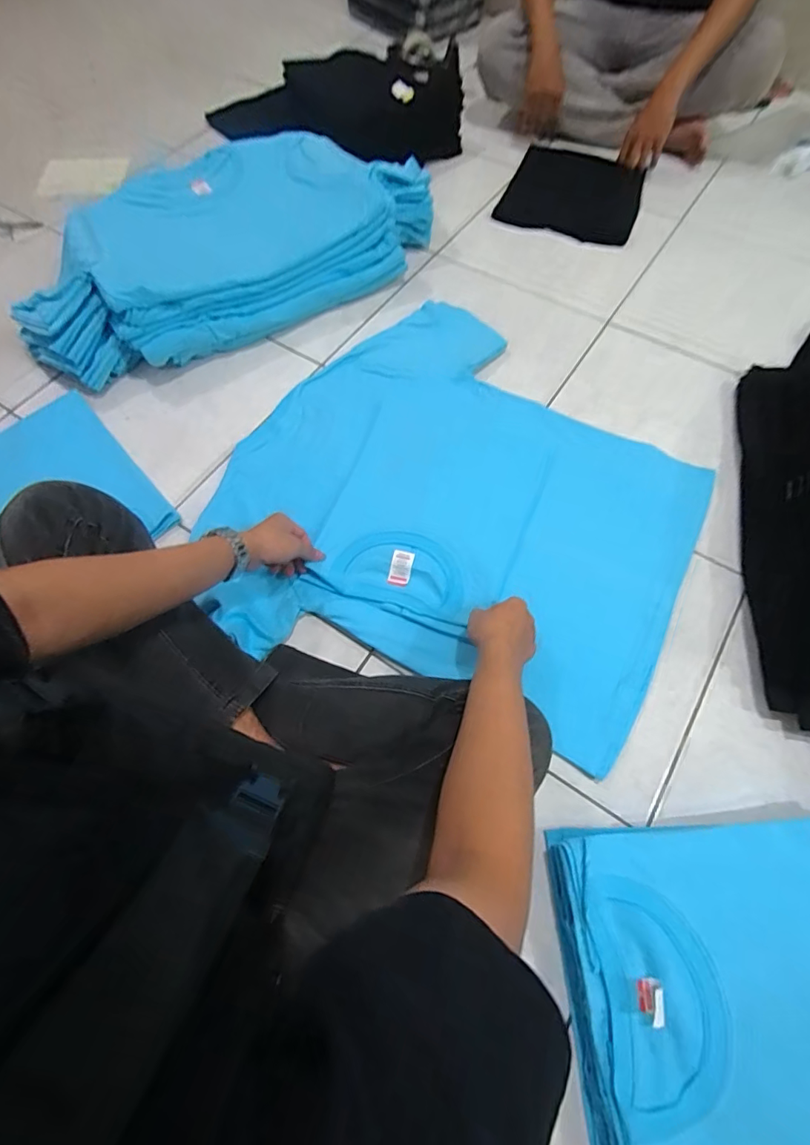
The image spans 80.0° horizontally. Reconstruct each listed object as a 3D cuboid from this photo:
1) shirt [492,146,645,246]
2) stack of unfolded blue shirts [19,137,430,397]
[{"bbox_3d":[0.395,-0.890,1.133,0.301,0.019,0.316,21,66,10],"label":"shirt"},{"bbox_3d":[-0.341,-0.624,0.937,0.801,0.168,0.353,-25,67,-11],"label":"stack of unfolded blue shirts"}]

